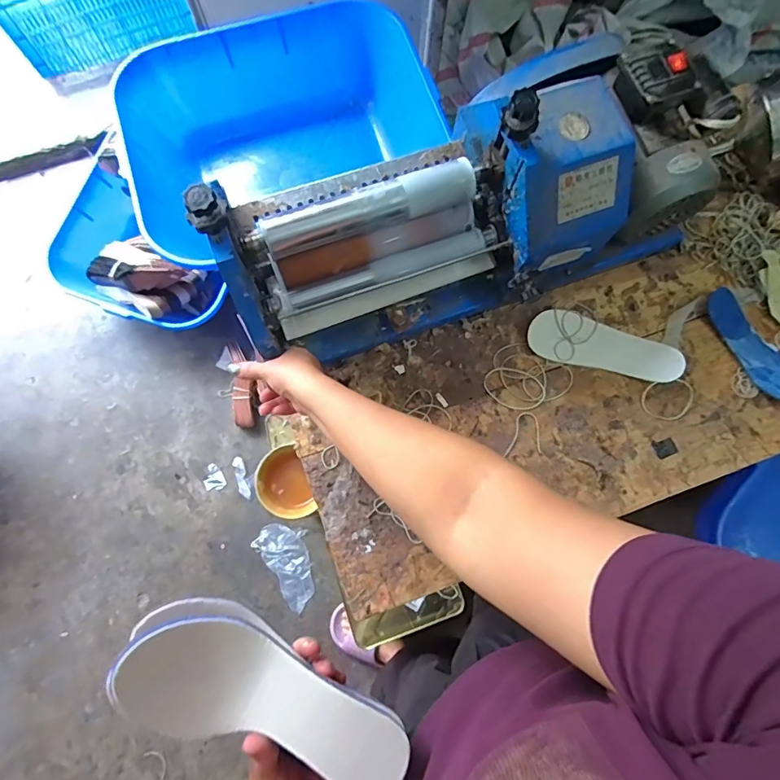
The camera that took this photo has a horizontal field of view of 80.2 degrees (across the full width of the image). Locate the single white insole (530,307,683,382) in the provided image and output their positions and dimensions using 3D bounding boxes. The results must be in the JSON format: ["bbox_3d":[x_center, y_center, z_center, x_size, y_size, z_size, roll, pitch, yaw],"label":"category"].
[{"bbox_3d":[0.323,-0.071,0.701,0.221,0.026,0.078,13,77,2],"label":"single white insole"}]

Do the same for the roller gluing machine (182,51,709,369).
[{"bbox_3d":[0.102,-0.242,0.604,0.625,0.225,0.250,-22,79,-6],"label":"roller gluing machine"}]

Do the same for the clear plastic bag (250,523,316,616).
[{"bbox_3d":[-0.273,0.477,1.285,0.125,0.019,0.231,-34,80,-8],"label":"clear plastic bag"}]

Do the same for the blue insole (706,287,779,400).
[{"bbox_3d":[0.564,-0.058,0.694,0.084,0.041,0.224,-42,81,-9],"label":"blue insole"}]

